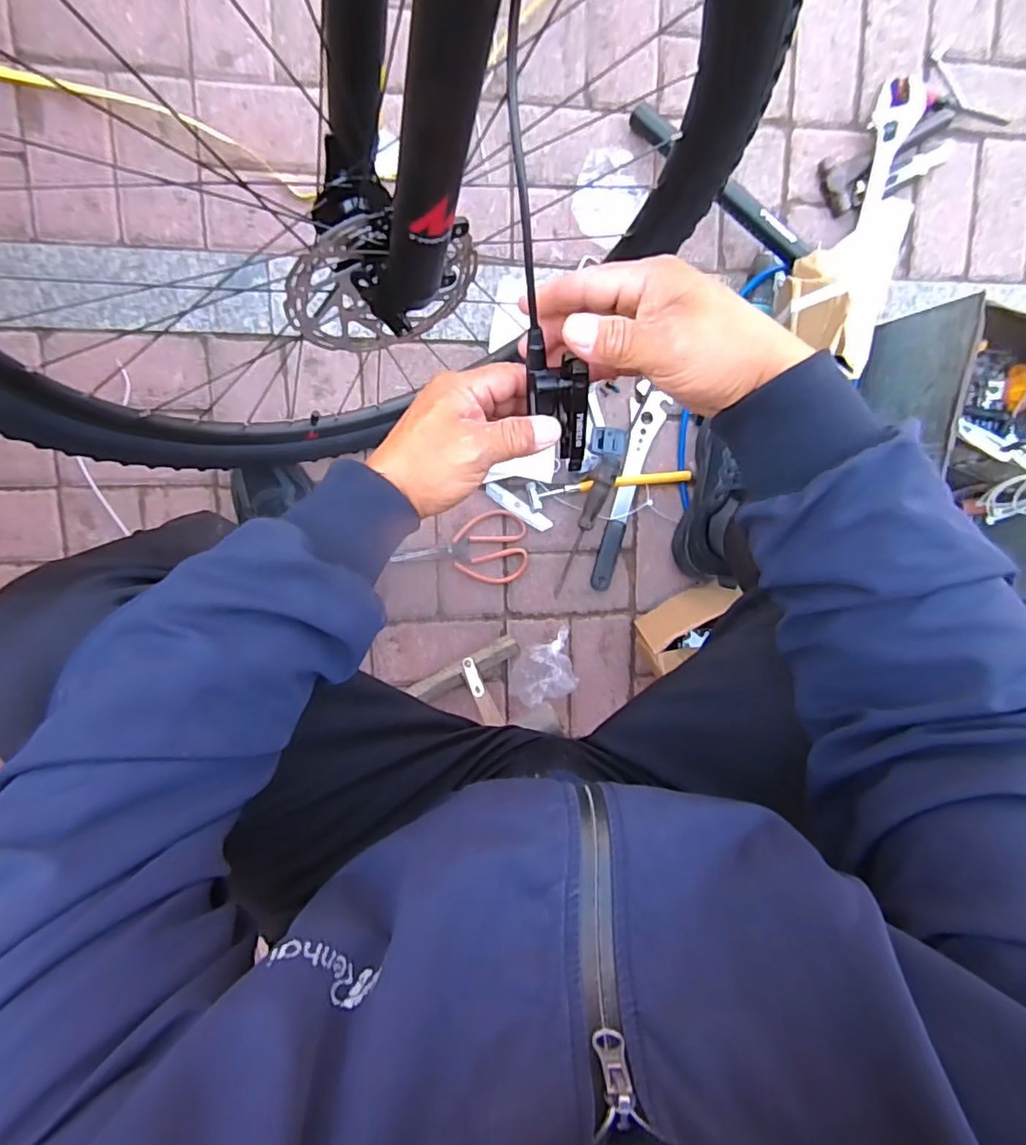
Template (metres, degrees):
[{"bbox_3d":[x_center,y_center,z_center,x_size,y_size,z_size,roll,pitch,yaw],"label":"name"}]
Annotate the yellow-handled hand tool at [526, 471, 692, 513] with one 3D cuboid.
[{"bbox_3d":[0.143,-0.122,0.841,0.242,0.028,0.042,-4,99,0],"label":"yellow-handled hand tool"}]

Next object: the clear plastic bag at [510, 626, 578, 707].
[{"bbox_3d":[0.051,0.145,0.836,0.117,0.103,0.081,-29,101,-1],"label":"clear plastic bag"}]

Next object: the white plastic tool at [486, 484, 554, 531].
[{"bbox_3d":[0.008,-0.096,0.838,0.111,0.010,0.023,33,94,-10],"label":"white plastic tool"}]

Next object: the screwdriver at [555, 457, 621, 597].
[{"bbox_3d":[0.106,-0.065,0.836,0.031,0.031,0.216,20,106,-4],"label":"screwdriver"}]

